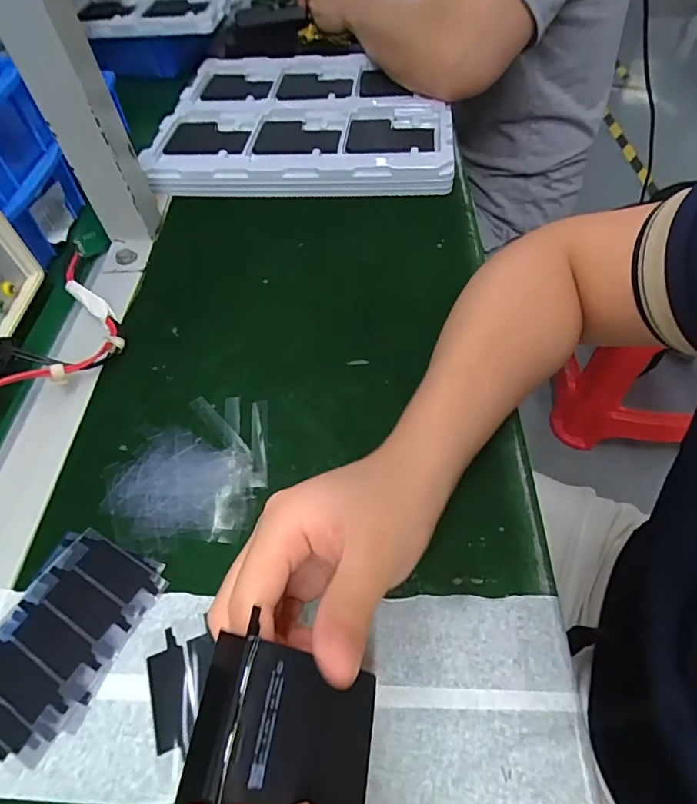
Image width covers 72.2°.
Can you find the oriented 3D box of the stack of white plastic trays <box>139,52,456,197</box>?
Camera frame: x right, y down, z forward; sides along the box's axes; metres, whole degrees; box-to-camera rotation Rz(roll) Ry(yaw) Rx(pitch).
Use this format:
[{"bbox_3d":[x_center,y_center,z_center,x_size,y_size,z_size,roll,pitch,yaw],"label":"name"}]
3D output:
[{"bbox_3d":[-0.045,-0.323,0.544,0.310,0.035,0.267,3,55,5],"label":"stack of white plastic trays"}]

